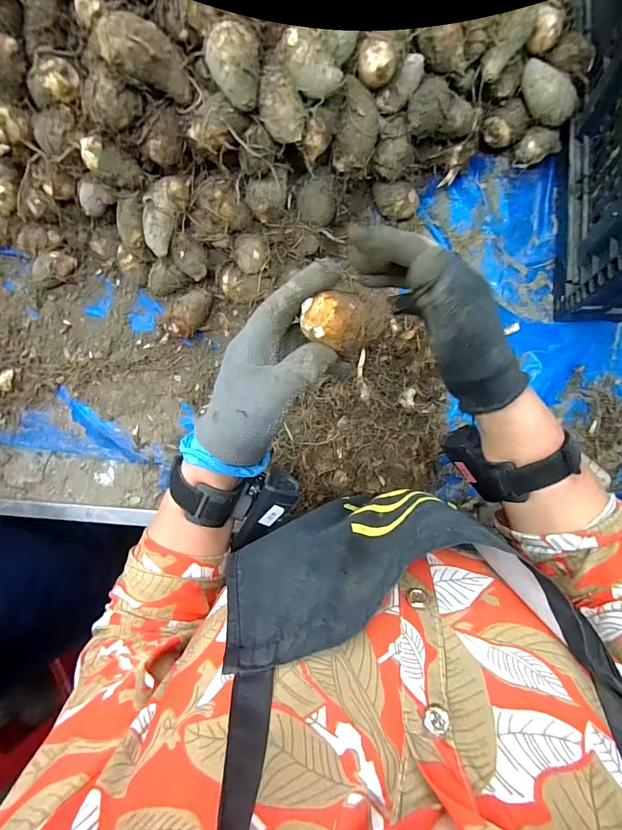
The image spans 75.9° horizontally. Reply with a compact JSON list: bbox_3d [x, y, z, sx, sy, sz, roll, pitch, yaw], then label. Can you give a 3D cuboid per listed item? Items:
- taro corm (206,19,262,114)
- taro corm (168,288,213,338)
[{"bbox_3d":[-0.062,-0.288,0.326,0.042,0.034,0.058,-11,87,4],"label":"taro corm"},{"bbox_3d":[-0.144,-0.123,0.484,0.033,0.035,0.061,38,89,5],"label":"taro corm"}]

